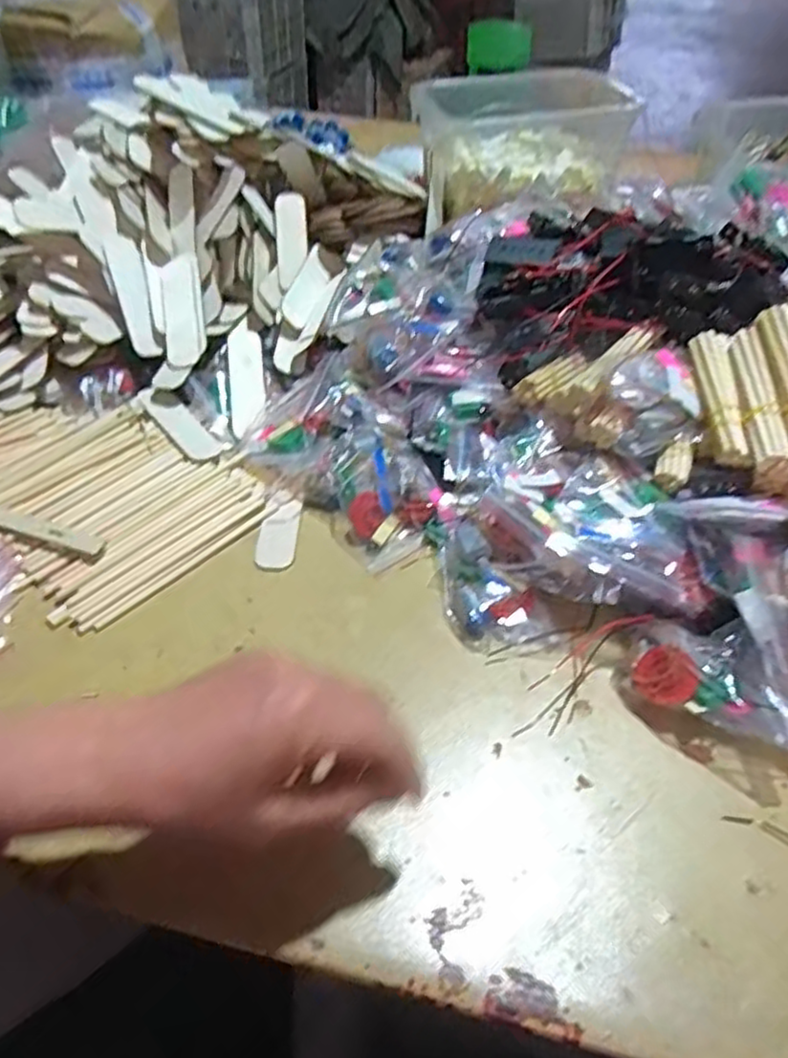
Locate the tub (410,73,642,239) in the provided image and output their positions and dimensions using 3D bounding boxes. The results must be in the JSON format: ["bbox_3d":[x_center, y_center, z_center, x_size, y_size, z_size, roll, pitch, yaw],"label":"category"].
[{"bbox_3d":[0.150,-0.454,0.807,0.231,0.090,0.149,-4,46,-6],"label":"tub"}]

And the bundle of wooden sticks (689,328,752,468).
[{"bbox_3d":[0.203,-0.082,0.437,0.019,0.023,0.101,3,60,1],"label":"bundle of wooden sticks"}]

